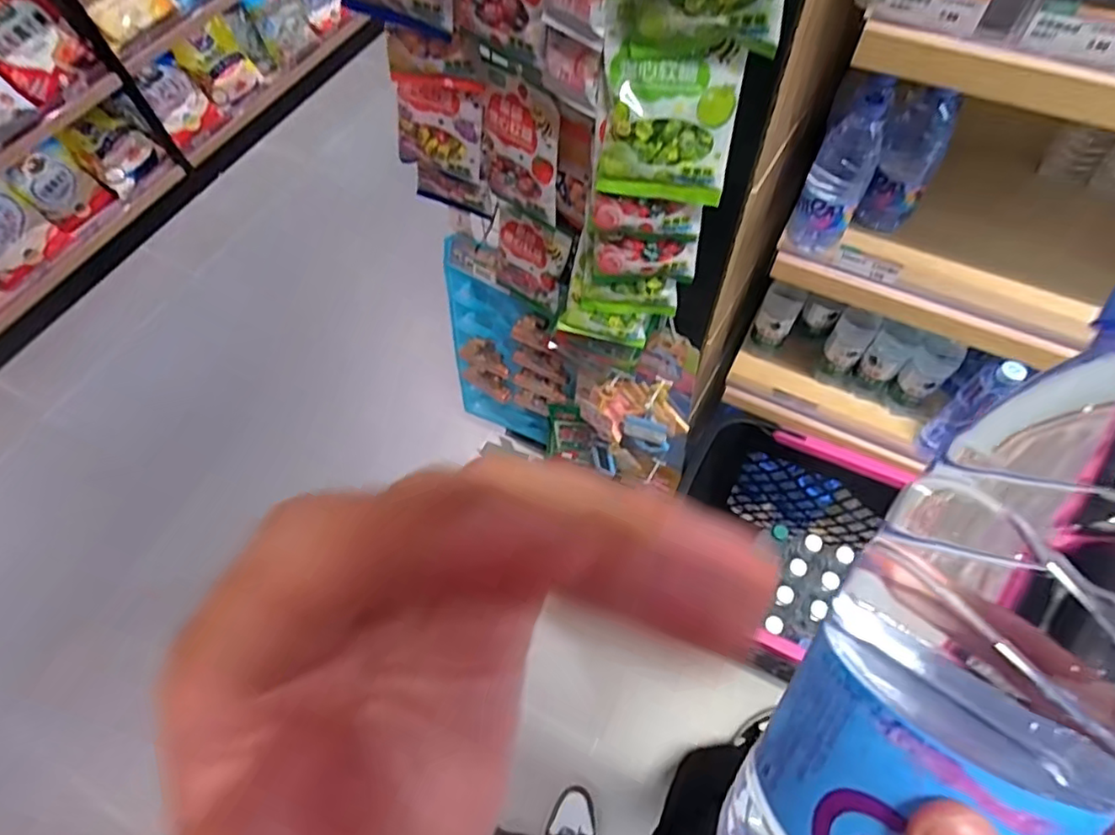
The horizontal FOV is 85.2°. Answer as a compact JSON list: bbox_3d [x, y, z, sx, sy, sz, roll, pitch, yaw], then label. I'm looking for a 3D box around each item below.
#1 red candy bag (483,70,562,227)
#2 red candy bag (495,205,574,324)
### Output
[{"bbox_3d":[-0.052,-0.347,0.778,0.040,0.157,0.141,-39,67,-16],"label":"red candy bag"},{"bbox_3d":[-0.044,-0.248,0.977,0.148,0.171,0.039,35,69,19],"label":"red candy bag"}]

